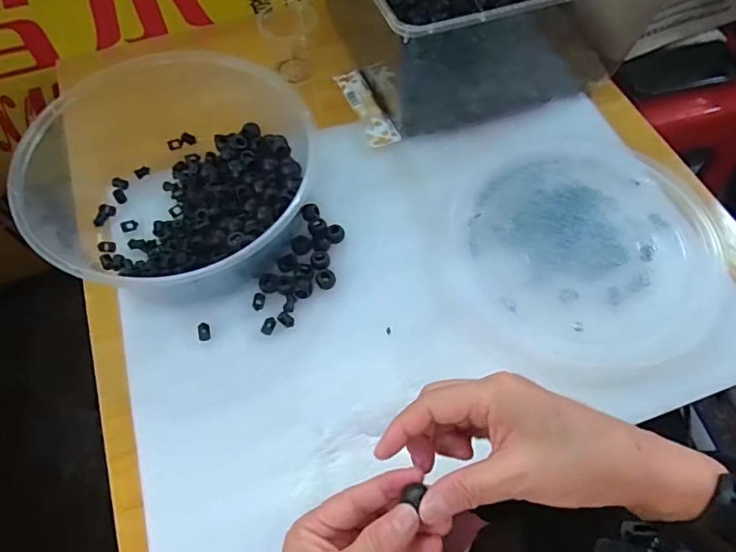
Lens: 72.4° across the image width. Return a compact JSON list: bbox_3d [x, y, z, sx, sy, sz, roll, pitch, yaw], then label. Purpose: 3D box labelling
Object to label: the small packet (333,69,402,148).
[{"bbox_3d":[-0.002,-0.192,0.570,0.032,0.008,0.125,-24,60,-2],"label":"small packet"}]

